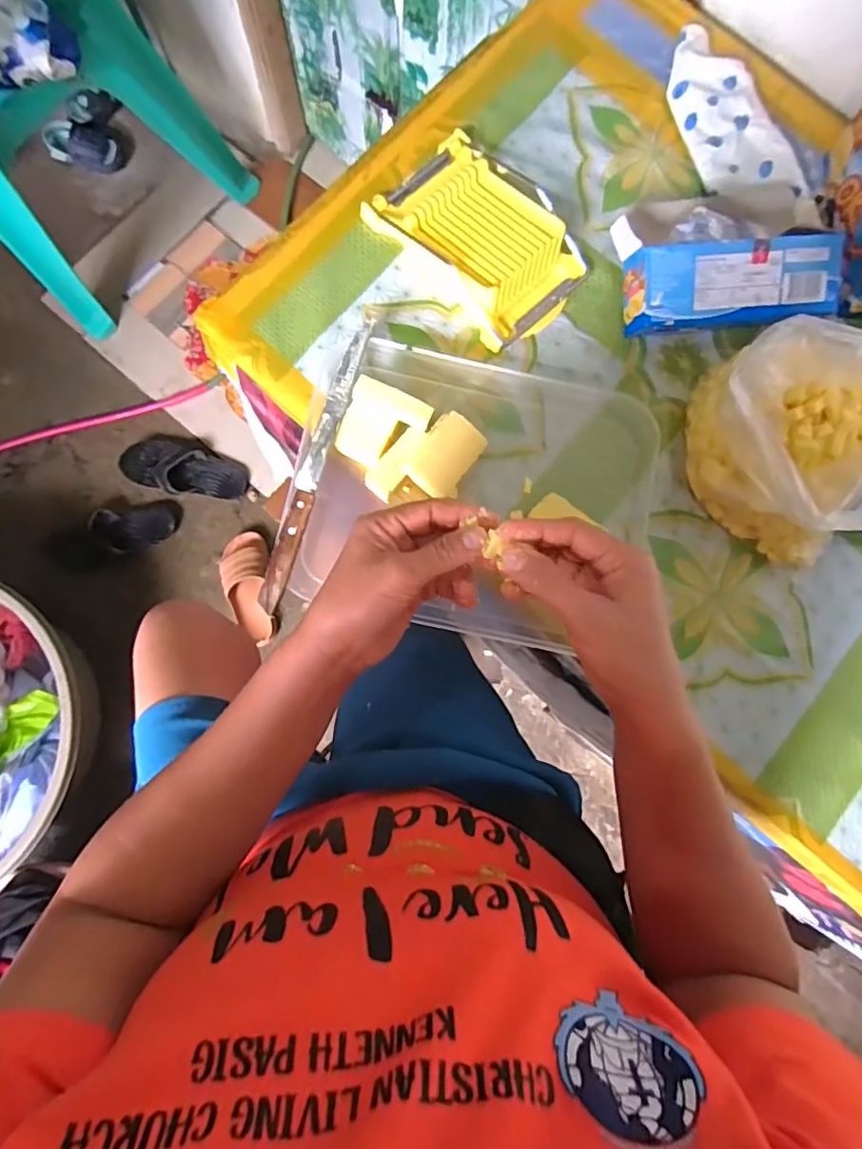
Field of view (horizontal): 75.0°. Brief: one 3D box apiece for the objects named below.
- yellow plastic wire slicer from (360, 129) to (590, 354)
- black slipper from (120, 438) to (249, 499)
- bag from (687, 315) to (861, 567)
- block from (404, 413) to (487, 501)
[{"bbox_3d":[0.048,-0.316,0.530,0.123,0.043,0.190,-43,84,-7],"label":"yellow plastic wire slicer"},{"bbox_3d":[-0.552,-0.234,1.257,0.273,0.045,0.105,13,81,1],"label":"black slipper"},{"bbox_3d":[0.303,-0.096,0.440,0.181,0.173,0.147,-1,81,-1],"label":"bag"},{"bbox_3d":[0.012,-0.101,0.493,0.045,0.044,0.066,37,82,5],"label":"block"}]

